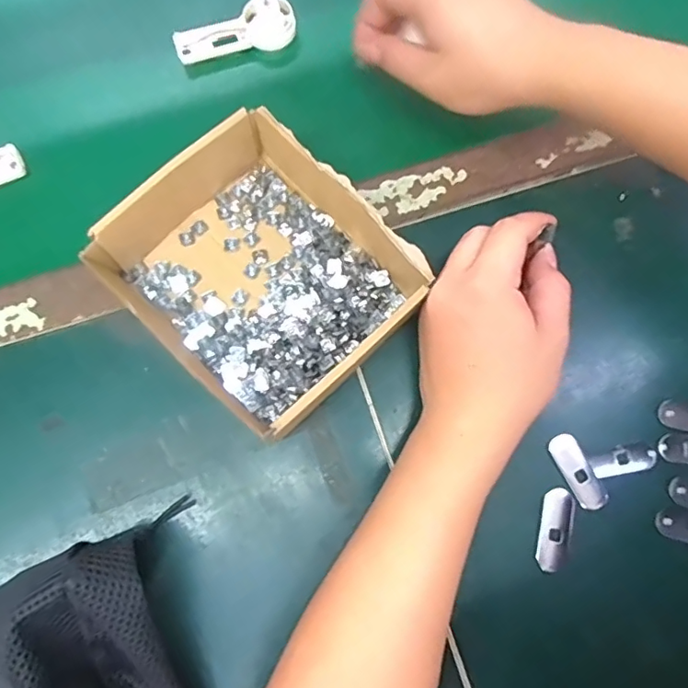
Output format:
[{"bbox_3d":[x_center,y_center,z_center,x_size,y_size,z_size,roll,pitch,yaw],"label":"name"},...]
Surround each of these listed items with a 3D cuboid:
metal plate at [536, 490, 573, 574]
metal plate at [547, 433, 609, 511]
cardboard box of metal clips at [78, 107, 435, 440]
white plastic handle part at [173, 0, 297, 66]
[{"bbox_3d":[0.135,0.119,0.347,0.017,0.012,0.050,13,77,3],"label":"metal plate"},{"bbox_3d":[0.153,0.084,0.350,0.020,0.004,0.051,-26,79,-6],"label":"metal plate"},{"bbox_3d":[-0.053,-0.044,0.349,0.181,0.054,0.149,42,80,9],"label":"cardboard box of metal clips"},{"bbox_3d":[-0.085,-0.244,0.418,0.094,0.032,0.025,-10,77,-3],"label":"white plastic handle part"}]

